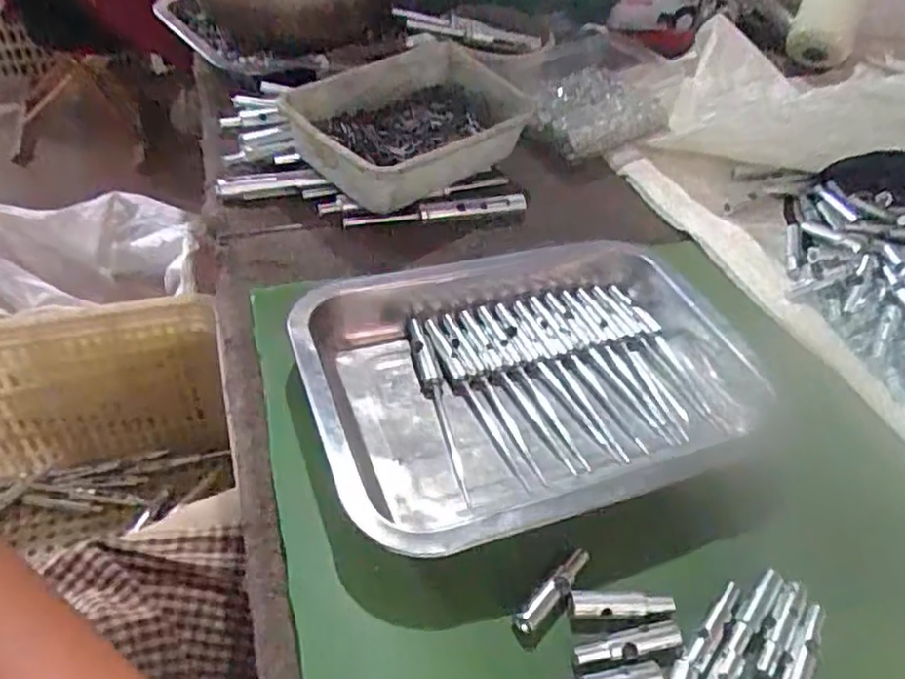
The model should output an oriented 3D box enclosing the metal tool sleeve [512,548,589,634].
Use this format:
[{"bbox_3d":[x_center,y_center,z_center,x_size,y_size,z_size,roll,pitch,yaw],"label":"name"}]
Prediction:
[{"bbox_3d":[0.048,0.118,0.328,0.047,0.007,0.011,-33,57,-32],"label":"metal tool sleeve"}]

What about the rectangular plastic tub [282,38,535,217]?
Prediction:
[{"bbox_3d":[-0.026,-0.168,0.563,0.195,0.061,0.137,-30,57,-30],"label":"rectangular plastic tub"}]

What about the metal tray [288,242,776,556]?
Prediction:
[{"bbox_3d":[0.052,0.017,0.408,0.269,0.038,0.197,-13,48,-17],"label":"metal tray"}]

